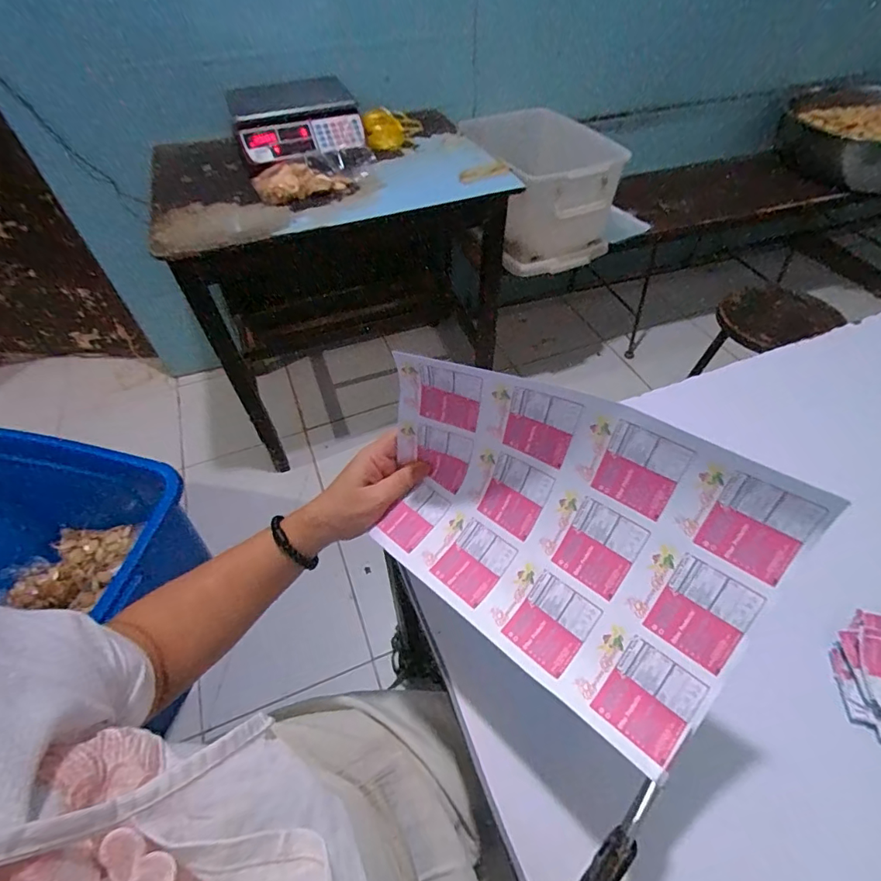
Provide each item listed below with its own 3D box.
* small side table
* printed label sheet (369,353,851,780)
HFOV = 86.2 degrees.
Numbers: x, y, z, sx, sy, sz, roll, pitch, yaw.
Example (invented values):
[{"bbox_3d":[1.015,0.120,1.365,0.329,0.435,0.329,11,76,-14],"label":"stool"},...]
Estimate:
[{"bbox_3d":[-0.244,-0.423,1.301,0.756,0.652,0.415,-16,52,-10],"label":"small side table"},{"bbox_3d":[0.076,0.053,0.341,0.275,0.131,0.152,34,60,26],"label":"printed label sheet"}]

